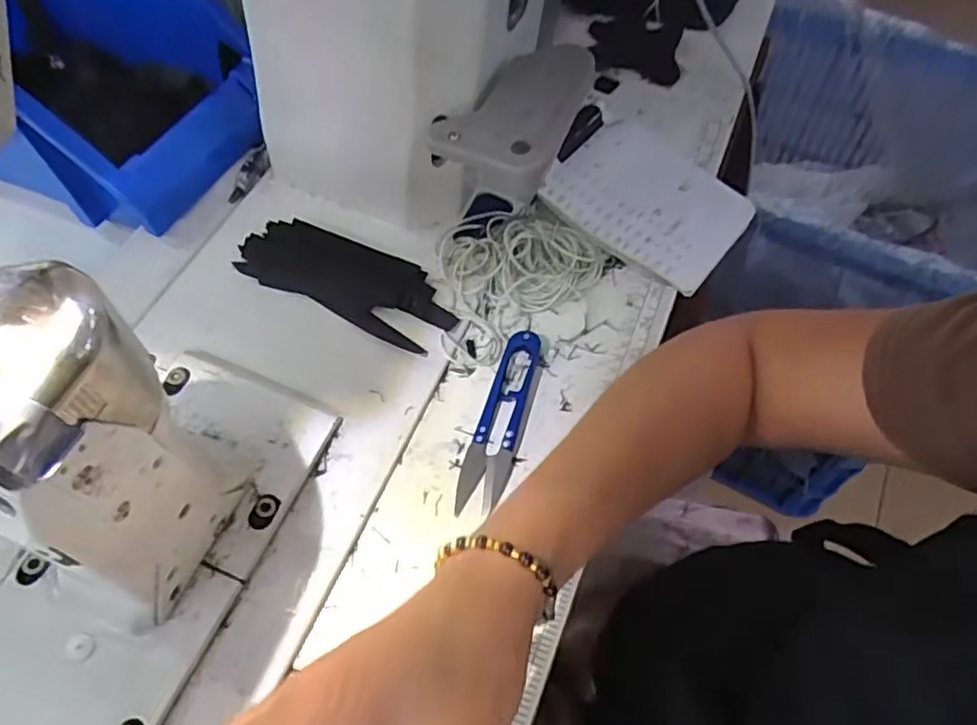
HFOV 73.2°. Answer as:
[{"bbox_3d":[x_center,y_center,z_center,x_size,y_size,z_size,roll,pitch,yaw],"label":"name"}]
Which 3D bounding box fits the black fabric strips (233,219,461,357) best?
[{"bbox_3d":[-0.088,-0.056,0.426,0.139,0.013,0.060,22,62,15],"label":"black fabric strips"}]

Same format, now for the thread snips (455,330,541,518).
[{"bbox_3d":[0.007,0.031,0.382,0.026,0.011,0.113,11,60,9],"label":"thread snips"}]

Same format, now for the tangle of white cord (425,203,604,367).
[{"bbox_3d":[0.007,-0.062,0.430,0.122,0.012,0.092,-36,64,-18],"label":"tangle of white cord"}]

